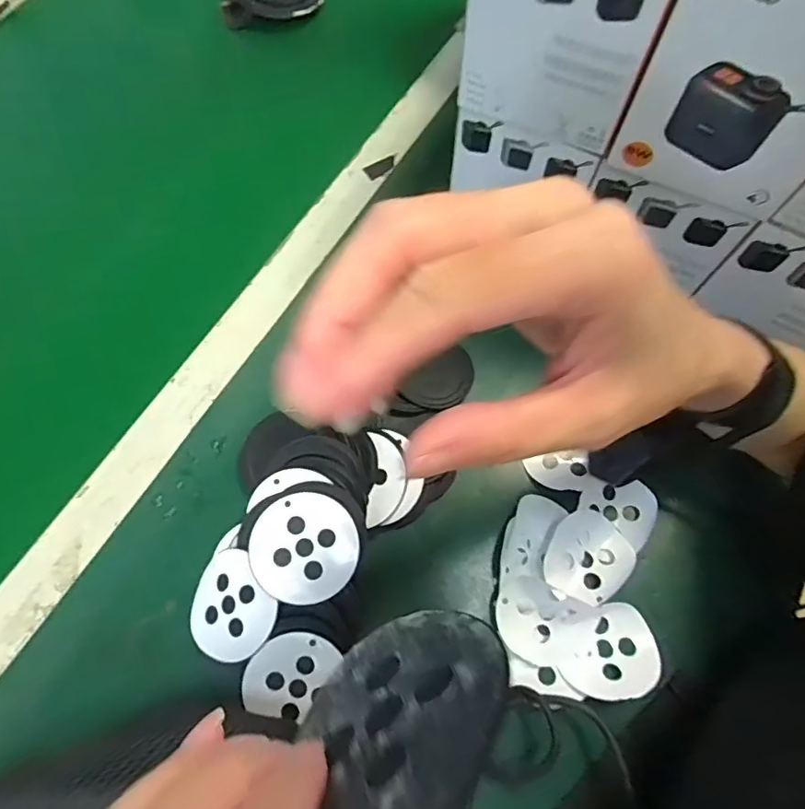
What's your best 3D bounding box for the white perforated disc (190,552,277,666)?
[{"bbox_3d":[-0.102,0.119,0.317,0.055,0.005,0.059,-5,76,20],"label":"white perforated disc"}]

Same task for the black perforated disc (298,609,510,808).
[{"bbox_3d":[0.000,0.070,0.125,0.051,0.060,0.004,-36,102,-7],"label":"black perforated disc"}]

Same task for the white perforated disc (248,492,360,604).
[{"bbox_3d":[-0.057,0.083,0.314,0.060,0.004,0.061,1,80,-5],"label":"white perforated disc"}]

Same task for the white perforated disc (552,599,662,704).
[{"bbox_3d":[0.121,0.146,0.318,0.058,0.015,0.048,-13,69,-5],"label":"white perforated disc"}]

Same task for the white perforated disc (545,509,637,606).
[{"bbox_3d":[0.116,0.095,0.338,0.050,0.014,0.055,0,69,0],"label":"white perforated disc"}]

